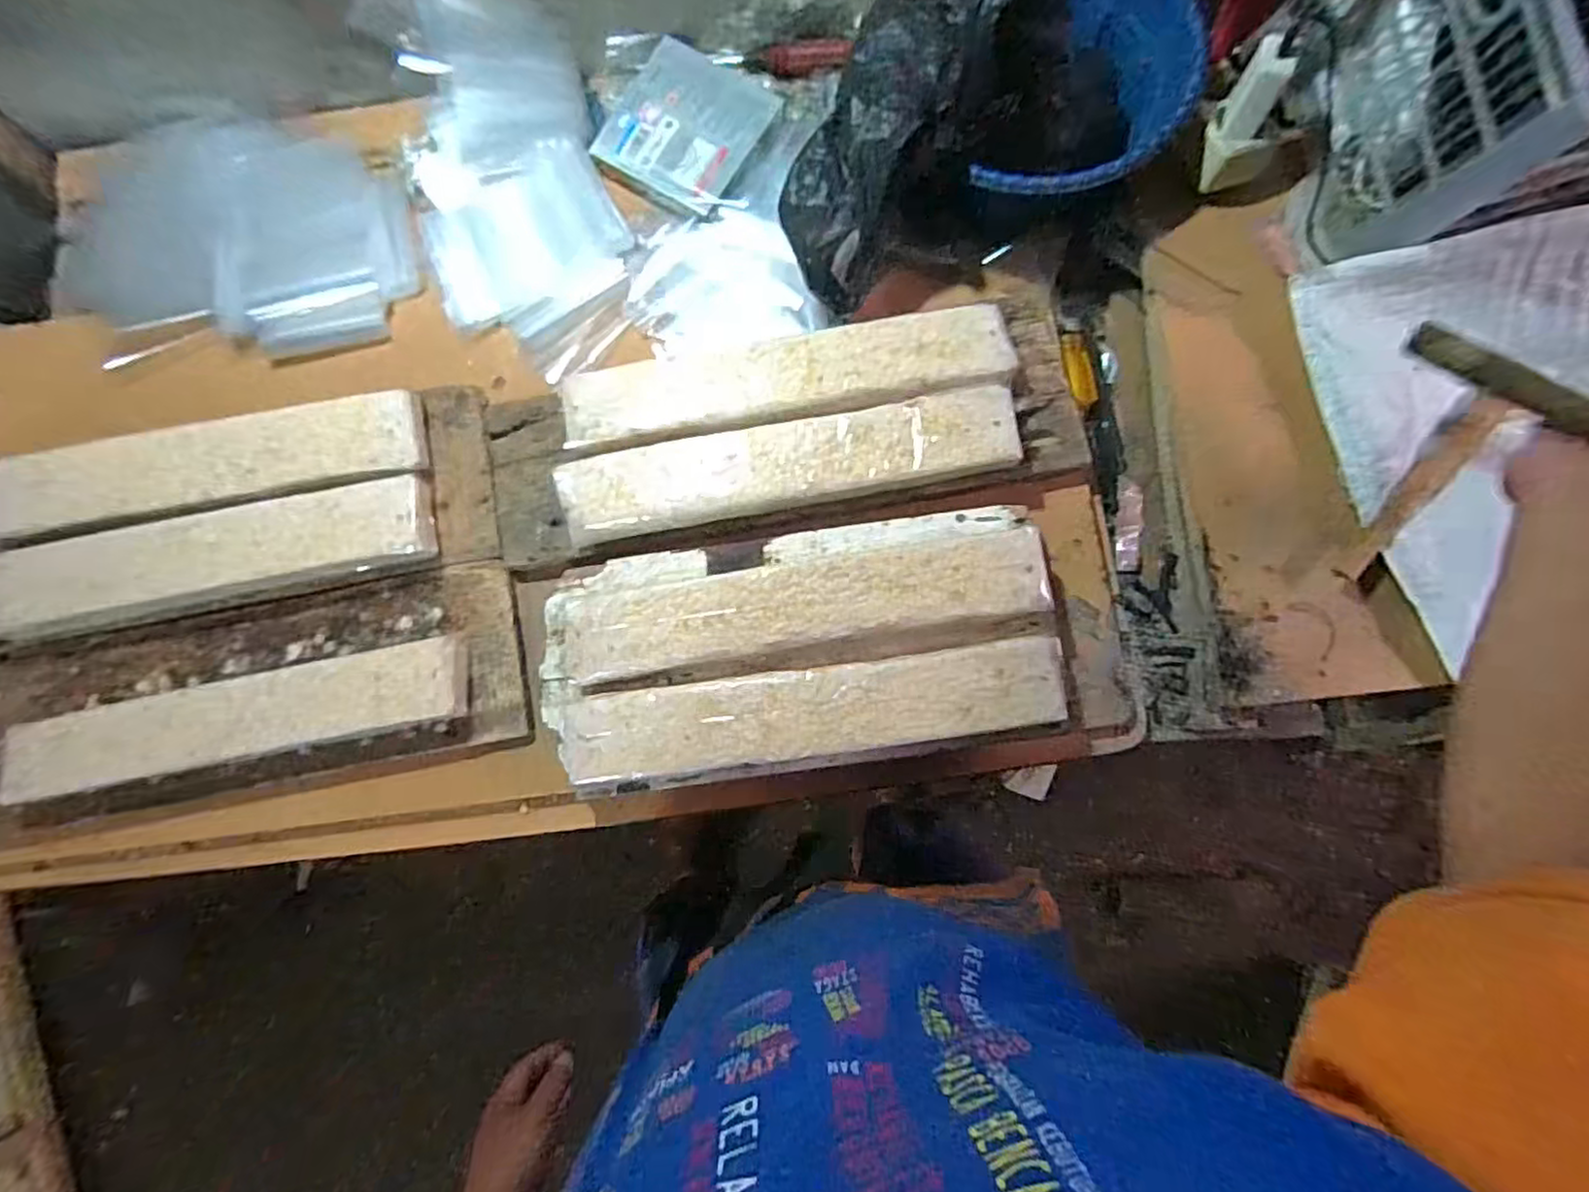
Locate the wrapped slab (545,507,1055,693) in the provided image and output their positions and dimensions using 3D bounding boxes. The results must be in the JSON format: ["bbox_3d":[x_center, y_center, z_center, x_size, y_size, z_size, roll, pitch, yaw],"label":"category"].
[{"bbox_3d":[-0.008,0.000,0.544,0.399,0.043,0.098,-10,84,3],"label":"wrapped slab"}]

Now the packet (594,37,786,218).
[{"bbox_3d":[-0.099,-0.444,0.643,0.135,0.006,0.148,29,87,6],"label":"packet"}]

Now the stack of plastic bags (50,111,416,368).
[{"bbox_3d":[-0.554,-0.349,0.668,0.393,0.043,0.235,3,82,5],"label":"stack of plastic bags"}]

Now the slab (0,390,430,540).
[{"bbox_3d":[-0.501,-0.107,0.594,0.370,0.055,0.072,-10,84,3],"label":"slab"}]

